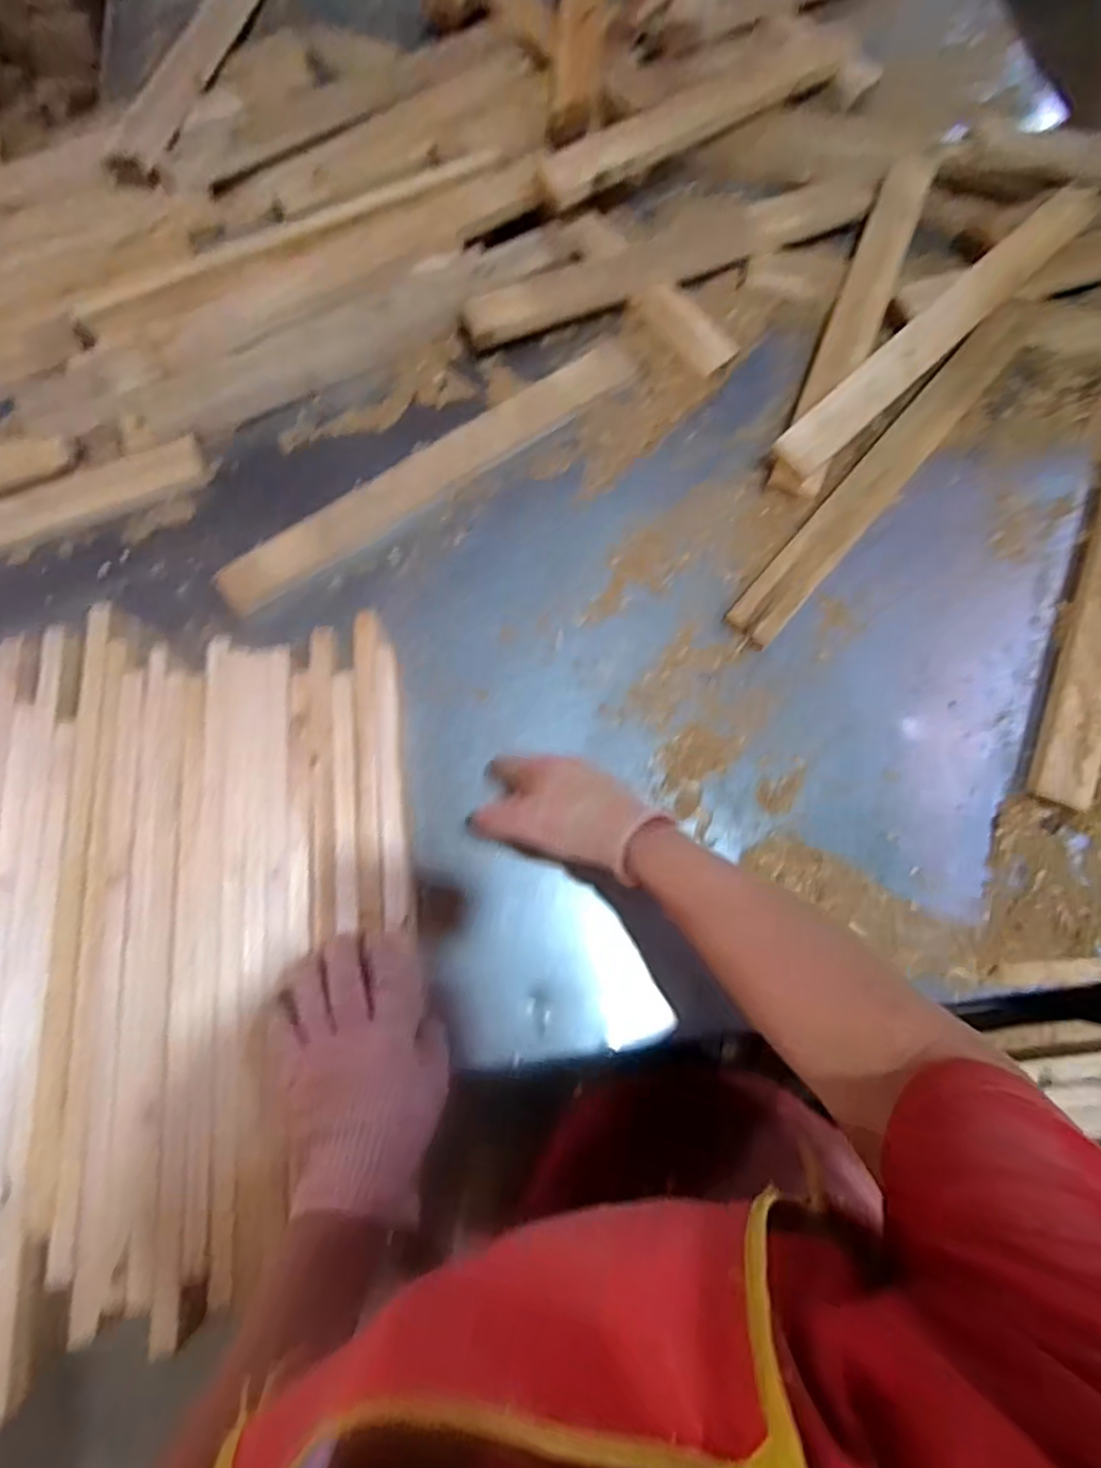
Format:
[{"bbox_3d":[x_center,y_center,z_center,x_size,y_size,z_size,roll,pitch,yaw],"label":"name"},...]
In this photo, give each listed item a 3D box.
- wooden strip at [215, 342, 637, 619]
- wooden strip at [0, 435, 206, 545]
[{"bbox_3d":[-0.117,-0.280,0.687,0.496,0.020,0.055,-37,79,-11],"label":"wooden strip"},{"bbox_3d":[-0.598,-0.200,0.664,0.498,0.018,0.061,-23,77,-8],"label":"wooden strip"}]

